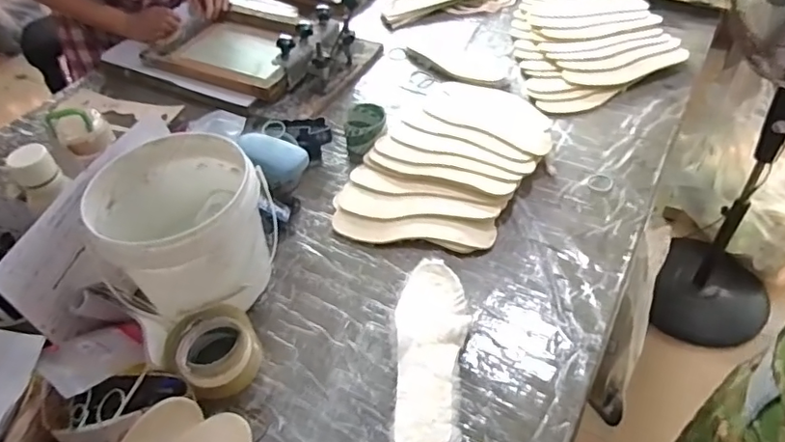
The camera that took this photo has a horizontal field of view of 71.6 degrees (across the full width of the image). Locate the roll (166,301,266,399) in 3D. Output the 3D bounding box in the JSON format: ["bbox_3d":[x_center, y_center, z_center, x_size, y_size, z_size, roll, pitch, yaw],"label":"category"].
[{"bbox_3d":[-0.232,0.168,0.701,0.111,0.070,0.108,-2,47,2],"label":"roll"}]

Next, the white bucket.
[{"bbox_3d":[-0.277,0.017,0.772,0.198,0.198,0.208,-2,47,2],"label":"white bucket"}]

